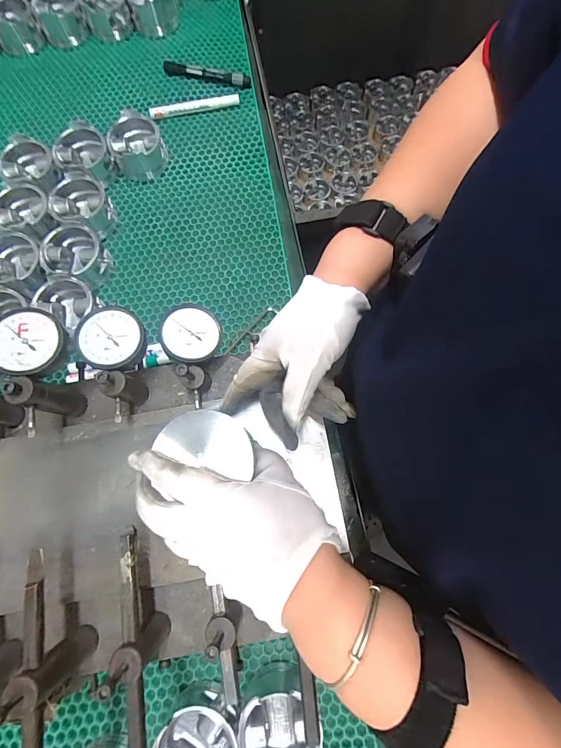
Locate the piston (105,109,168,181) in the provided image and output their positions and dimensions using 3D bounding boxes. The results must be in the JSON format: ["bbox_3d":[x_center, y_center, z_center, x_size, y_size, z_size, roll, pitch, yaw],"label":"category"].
[{"bbox_3d":[-0.219,-0.350,0.550,0.078,0.054,0.078,0,75,1],"label":"piston"}]

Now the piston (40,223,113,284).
[{"bbox_3d":[-0.284,-0.163,0.497,0.078,0.058,0.075,0,75,1],"label":"piston"}]

